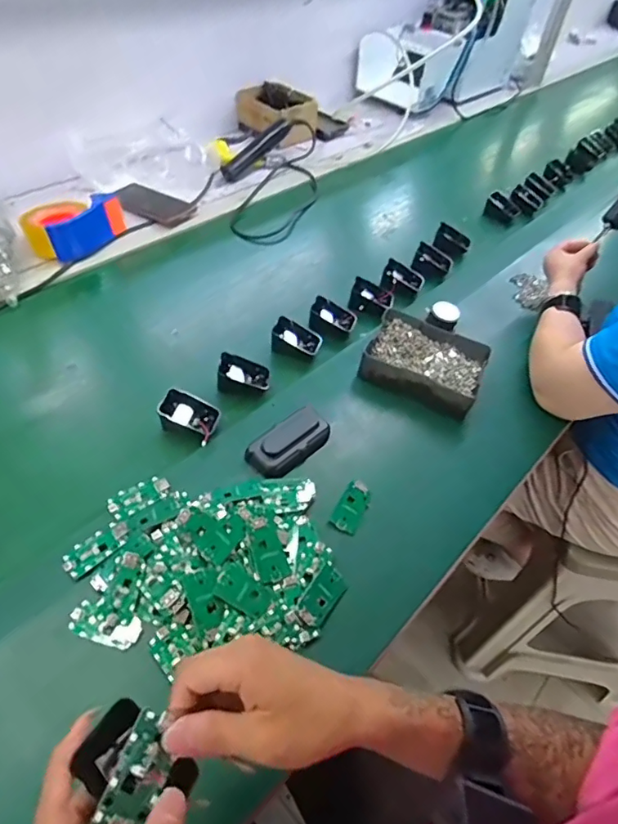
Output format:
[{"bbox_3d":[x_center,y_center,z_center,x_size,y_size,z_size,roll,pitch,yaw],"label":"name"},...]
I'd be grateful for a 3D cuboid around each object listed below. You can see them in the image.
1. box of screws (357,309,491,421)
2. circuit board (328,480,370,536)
[{"bbox_3d":[0.162,-0.066,0.726,0.157,0.058,0.123,22,49,13],"label":"box of screws"},{"bbox_3d":[0.049,0.106,0.577,0.031,0.007,0.062,33,59,4],"label":"circuit board"}]

